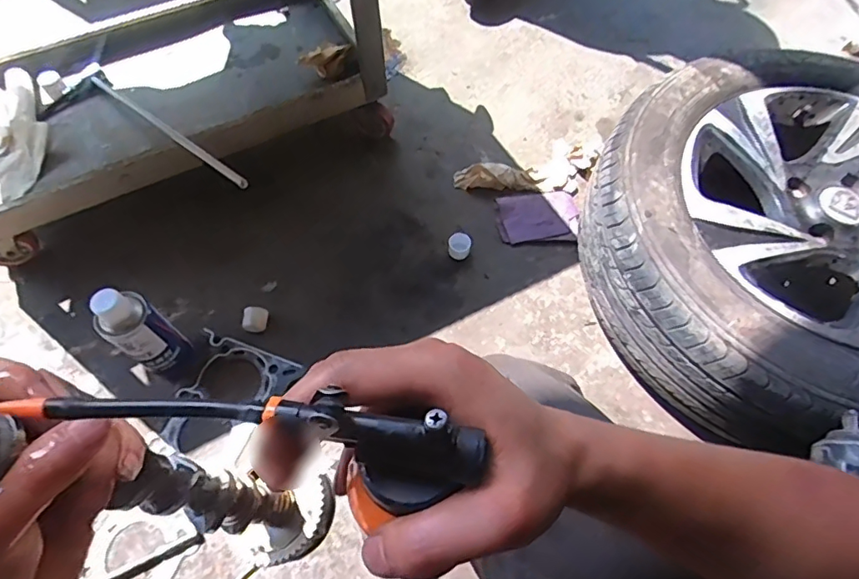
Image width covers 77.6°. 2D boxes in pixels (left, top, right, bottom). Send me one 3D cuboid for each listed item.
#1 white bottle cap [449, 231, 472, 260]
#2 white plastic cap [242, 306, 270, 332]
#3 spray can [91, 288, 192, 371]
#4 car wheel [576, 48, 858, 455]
[{"bbox_3d":[0.050,-0.073,0.885,0.036,0.028,0.038,0,61,-1],"label":"white bottle cap"},{"bbox_3d":[-0.266,0.046,0.819,0.030,0.034,0.036,9,62,4],"label":"white plastic cap"},{"bbox_3d":[-0.379,0.065,0.714,0.056,0.195,0.066,34,66,17],"label":"spray can"},{"bbox_3d":[0.544,-0.068,0.760,0.590,0.187,0.552,0,61,-1],"label":"car wheel"}]

